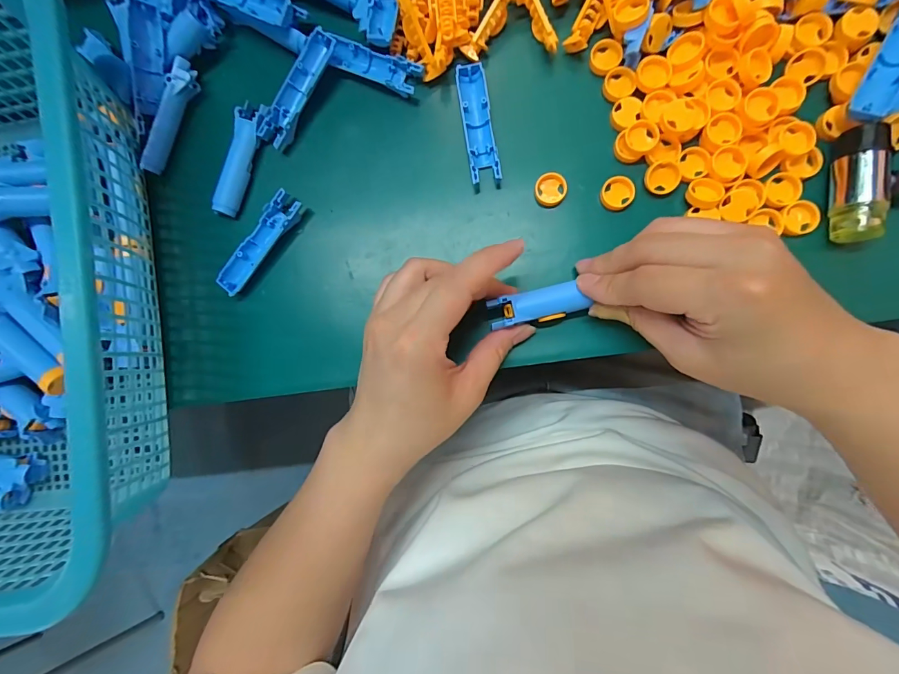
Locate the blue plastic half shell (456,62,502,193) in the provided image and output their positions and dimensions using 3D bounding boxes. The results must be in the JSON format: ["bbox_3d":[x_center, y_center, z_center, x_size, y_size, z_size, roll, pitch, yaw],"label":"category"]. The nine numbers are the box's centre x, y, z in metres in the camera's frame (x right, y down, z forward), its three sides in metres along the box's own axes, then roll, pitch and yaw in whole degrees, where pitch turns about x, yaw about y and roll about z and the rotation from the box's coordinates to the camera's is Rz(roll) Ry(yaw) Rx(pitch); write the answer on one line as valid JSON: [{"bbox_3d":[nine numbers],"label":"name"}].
[{"bbox_3d":[0.019,-0.137,0.262,0.019,0.017,0.076,-9,87,6],"label":"blue plastic half shell"}]

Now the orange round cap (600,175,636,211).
[{"bbox_3d":[0.106,-0.090,0.249,0.020,0.005,0.020,0,88,7],"label":"orange round cap"}]

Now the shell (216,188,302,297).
[{"bbox_3d":[-0.130,-0.063,0.272,0.019,0.011,0.077,38,92,7],"label":"shell"}]

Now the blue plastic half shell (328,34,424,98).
[{"bbox_3d":[-0.049,-0.180,0.264,0.062,0.011,0.018,24,90,7],"label":"blue plastic half shell"}]

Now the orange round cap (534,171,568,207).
[{"bbox_3d":[0.065,-0.095,0.255,0.020,0.005,0.020,-7,87,6],"label":"orange round cap"}]

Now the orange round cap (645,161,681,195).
[{"bbox_3d":[0.131,-0.098,0.244,0.019,0.006,0.018,0,88,7],"label":"orange round cap"}]

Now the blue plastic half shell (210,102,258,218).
[{"bbox_3d":[-0.145,-0.121,0.272,0.015,0.013,0.075,16,90,7],"label":"blue plastic half shell"}]

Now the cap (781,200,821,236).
[{"bbox_3d":[0.208,-0.071,0.235,0.020,0.004,0.019,0,88,7],"label":"cap"}]

